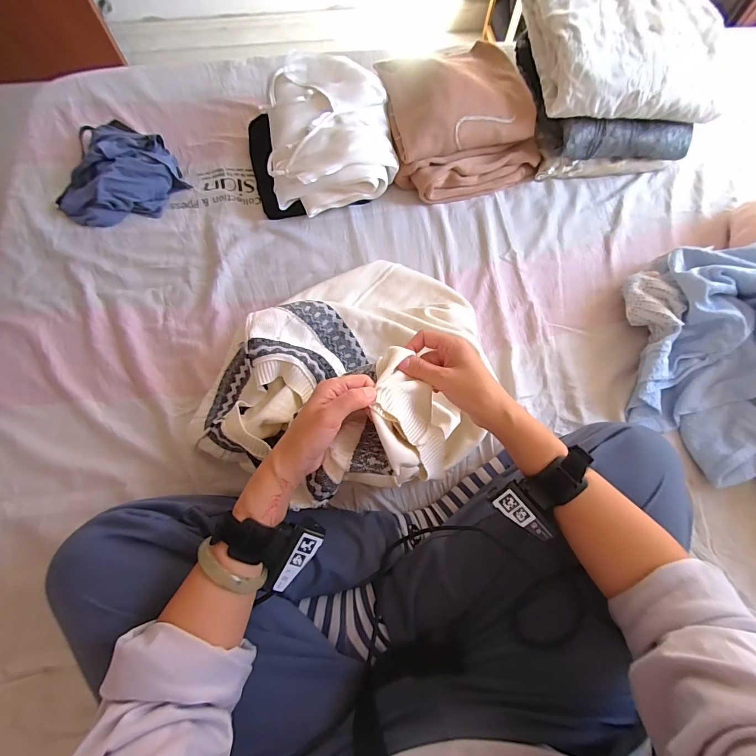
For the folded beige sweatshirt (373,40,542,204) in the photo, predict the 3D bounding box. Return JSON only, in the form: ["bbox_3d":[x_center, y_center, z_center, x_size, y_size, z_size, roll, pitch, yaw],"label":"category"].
[{"bbox_3d":[0.139,-0.452,0.646,0.256,0.122,0.225,-17,73,-7],"label":"folded beige sweatshirt"}]

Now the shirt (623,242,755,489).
[{"bbox_3d":[0.493,-0.029,0.498,0.286,0.126,0.367,21,72,5],"label":"shirt"}]

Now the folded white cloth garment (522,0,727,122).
[{"bbox_3d":[0.403,-0.568,0.605,0.280,0.086,0.299,-3,70,-2],"label":"folded white cloth garment"}]

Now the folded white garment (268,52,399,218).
[{"bbox_3d":[-0.079,-0.403,0.621,0.202,0.098,0.222,-8,71,-4],"label":"folded white garment"}]

